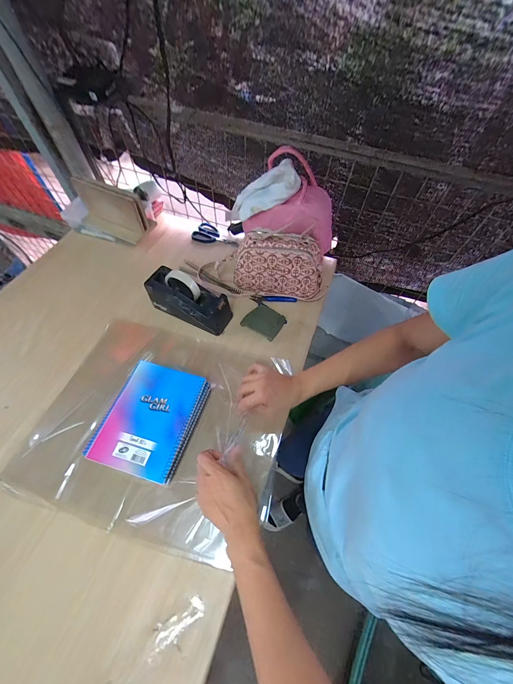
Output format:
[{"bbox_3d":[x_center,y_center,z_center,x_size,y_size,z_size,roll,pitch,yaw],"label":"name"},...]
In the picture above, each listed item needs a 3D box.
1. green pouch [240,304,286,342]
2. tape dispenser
[{"bbox_3d":[0.022,-0.052,0.654,0.093,0.037,0.082,35,64,17],"label":"green pouch"},{"bbox_3d":[-0.165,-0.105,0.642,0.199,0.118,0.075,25,62,12],"label":"tape dispenser"}]

